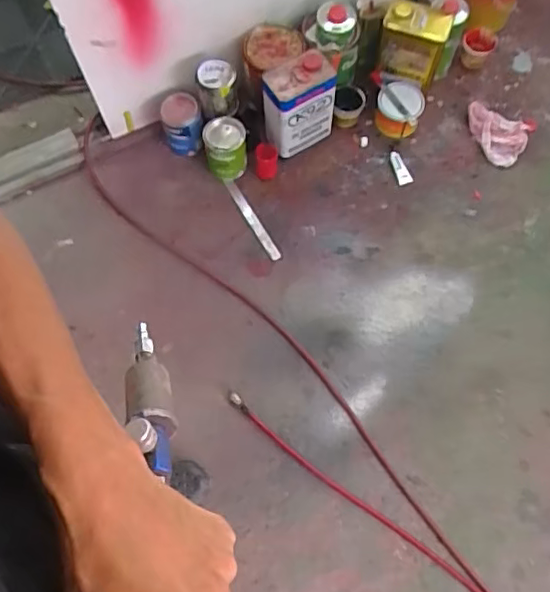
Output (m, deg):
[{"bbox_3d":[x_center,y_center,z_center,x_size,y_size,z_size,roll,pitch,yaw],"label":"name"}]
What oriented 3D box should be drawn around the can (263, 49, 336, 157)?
[{"bbox_3d":[0.057,-0.507,1.543,0.177,0.231,0.129,-26,70,-8],"label":"can"}]

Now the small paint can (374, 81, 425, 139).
[{"bbox_3d":[0.345,-0.518,1.616,0.136,0.091,0.153,22,71,10],"label":"small paint can"}]

